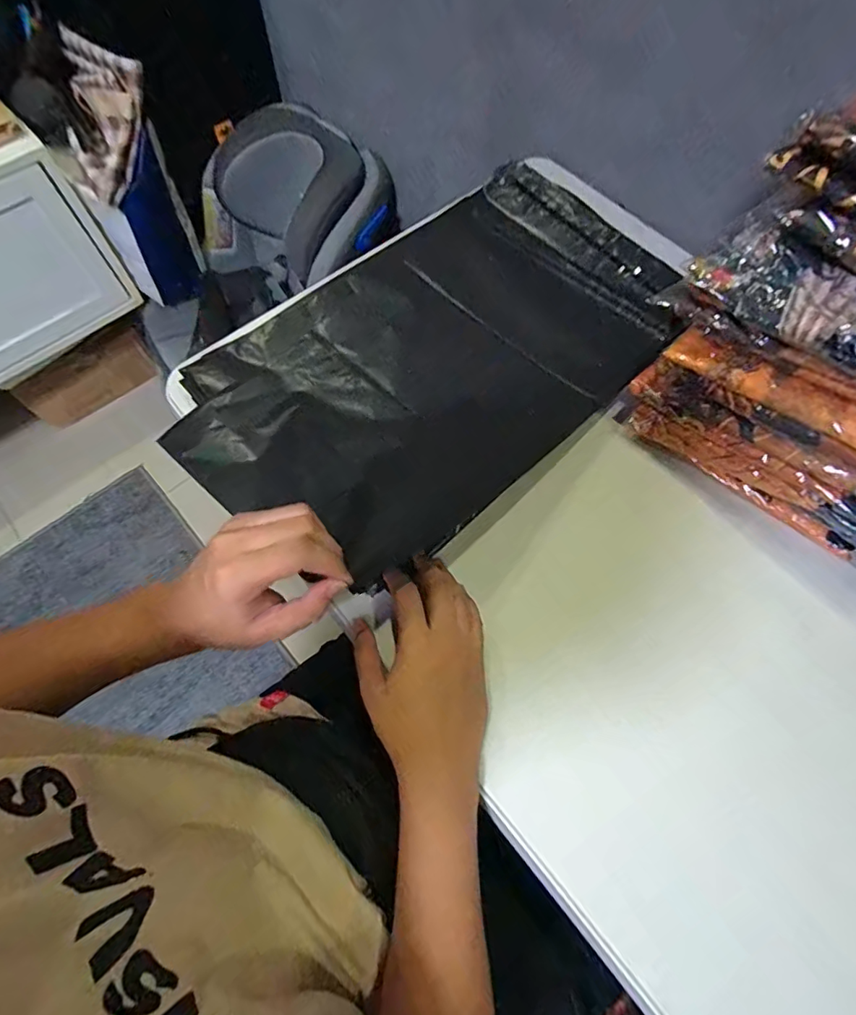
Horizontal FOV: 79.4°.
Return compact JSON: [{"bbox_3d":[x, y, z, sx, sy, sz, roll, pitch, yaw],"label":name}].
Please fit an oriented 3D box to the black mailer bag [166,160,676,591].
[{"bbox_3d":[0.011,-0.155,0.541,0.512,0.044,0.298,-37,71,-15],"label":"black mailer bag"}]

